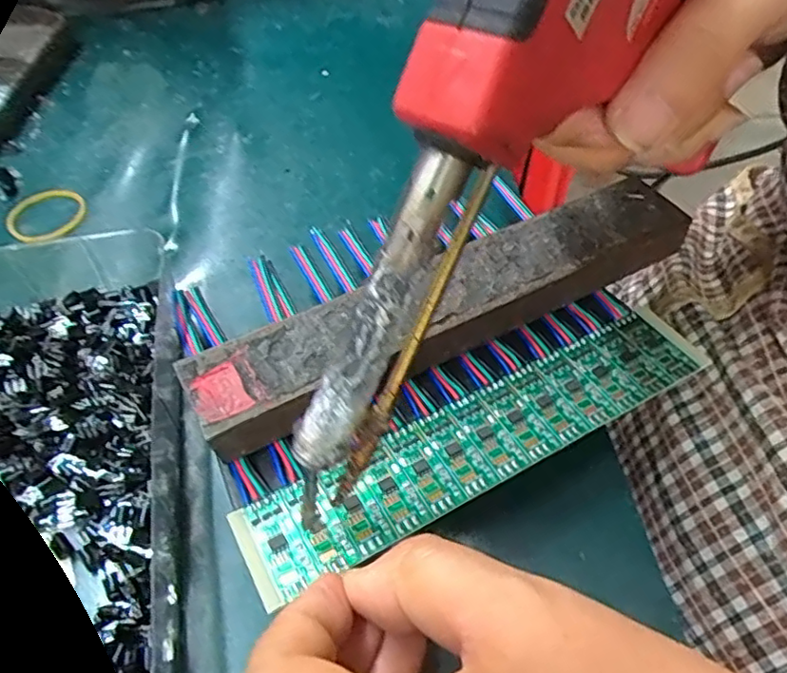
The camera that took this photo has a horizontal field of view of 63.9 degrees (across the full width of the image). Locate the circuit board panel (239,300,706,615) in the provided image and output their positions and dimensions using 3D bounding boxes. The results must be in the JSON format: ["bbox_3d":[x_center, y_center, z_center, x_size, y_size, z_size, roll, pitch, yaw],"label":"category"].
[{"bbox_3d":[0.030,0.032,0.203,0.163,0.004,0.032,-25,57,-18],"label":"circuit board panel"}]

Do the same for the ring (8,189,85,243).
[{"bbox_3d":[-0.157,-0.055,0.286,0.034,0.004,0.034,1,53,-1],"label":"ring"}]

